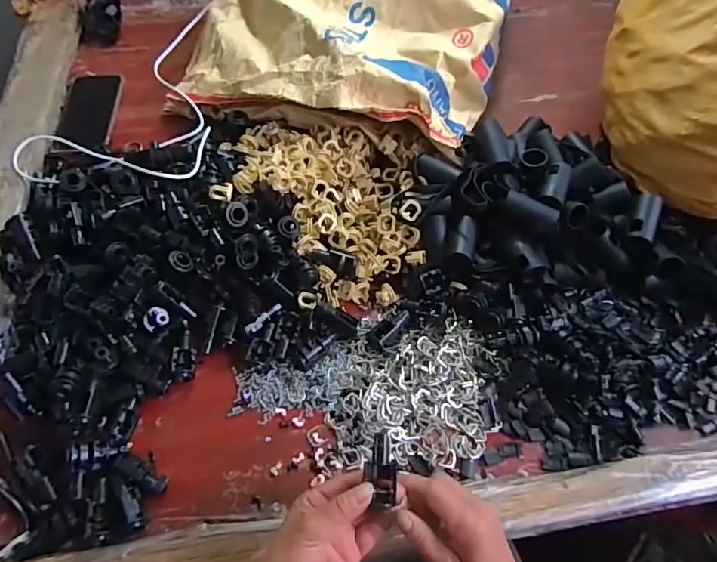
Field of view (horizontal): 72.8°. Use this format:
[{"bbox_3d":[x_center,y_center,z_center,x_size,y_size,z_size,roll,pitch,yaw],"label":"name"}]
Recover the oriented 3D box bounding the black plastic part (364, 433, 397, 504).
[{"bbox_3d":[0.016,0.144,0.374,0.023,0.014,0.051,-4,75,-2],"label":"black plastic part"}]

